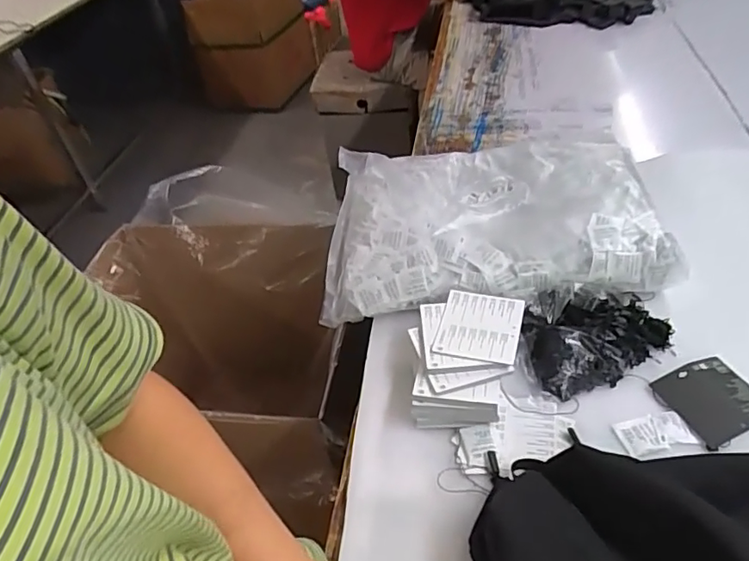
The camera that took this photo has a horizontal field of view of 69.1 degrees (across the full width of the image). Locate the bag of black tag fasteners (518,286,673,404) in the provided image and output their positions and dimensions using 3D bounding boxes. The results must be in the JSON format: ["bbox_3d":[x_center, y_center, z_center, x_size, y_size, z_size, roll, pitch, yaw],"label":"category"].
[{"bbox_3d":[0.255,0.055,0.641,0.167,0.042,0.123,-17,42,-7],"label":"bag of black tag fasteners"}]

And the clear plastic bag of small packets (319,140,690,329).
[{"bbox_3d":[0.157,-0.110,0.803,0.457,0.067,0.349,-6,42,5],"label":"clear plastic bag of small packets"}]

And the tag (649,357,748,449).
[{"bbox_3d":[0.364,0.123,0.579,0.098,0.010,0.089,-20,43,-11],"label":"tag"}]

